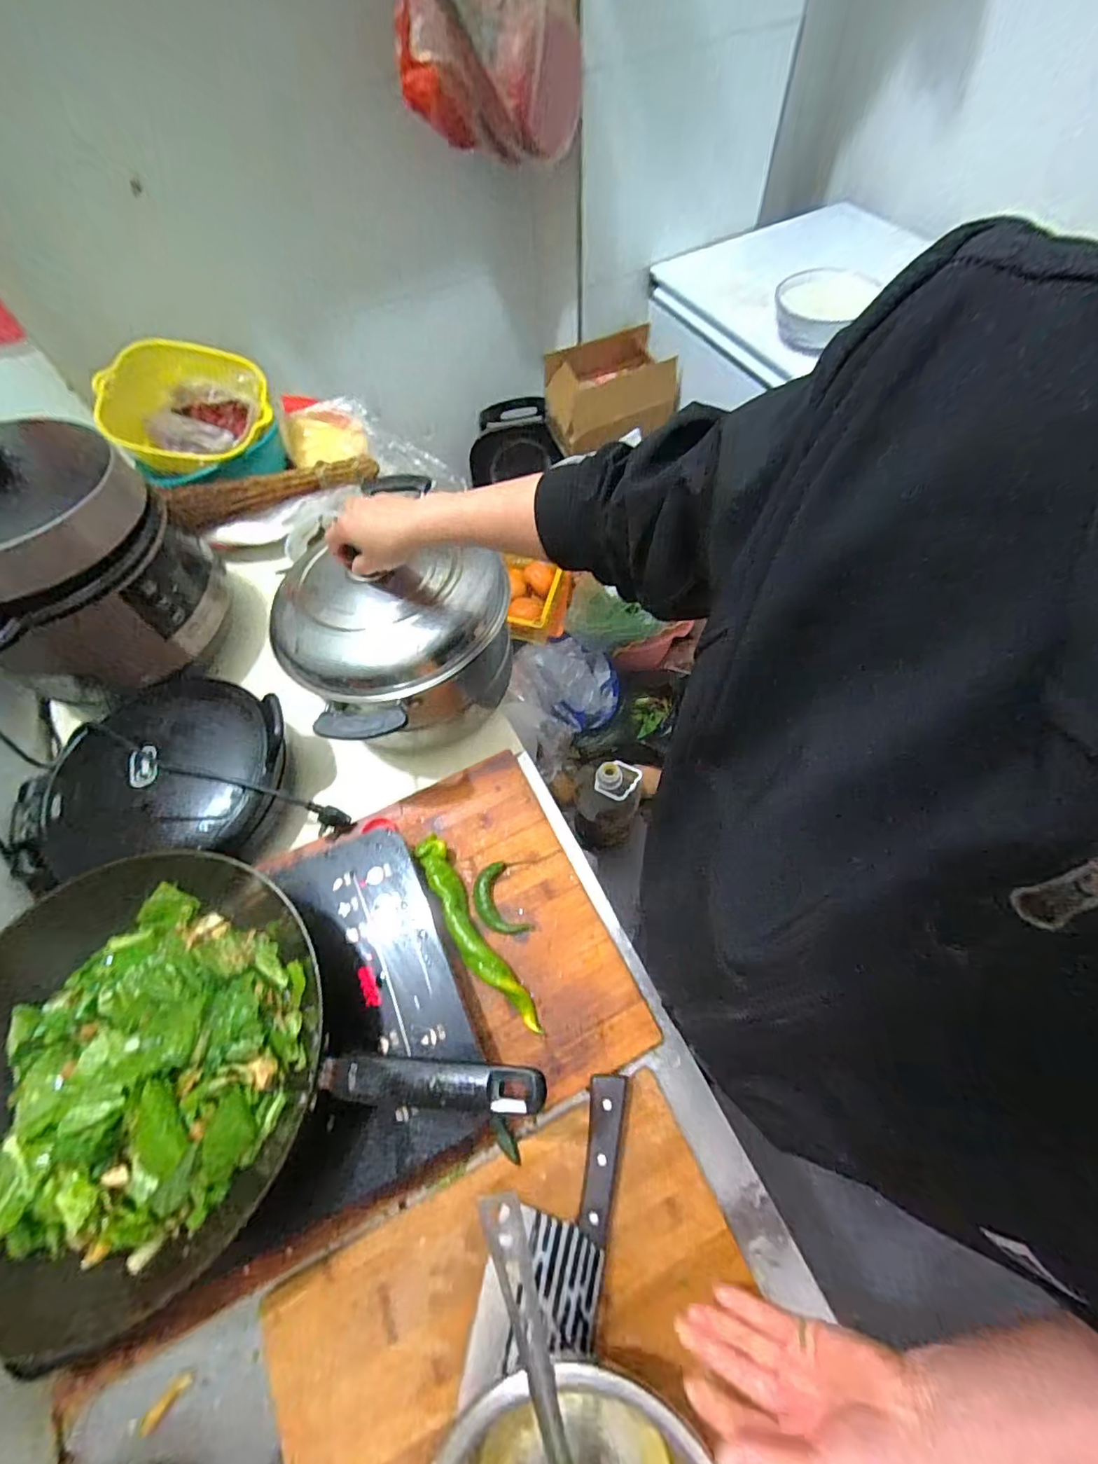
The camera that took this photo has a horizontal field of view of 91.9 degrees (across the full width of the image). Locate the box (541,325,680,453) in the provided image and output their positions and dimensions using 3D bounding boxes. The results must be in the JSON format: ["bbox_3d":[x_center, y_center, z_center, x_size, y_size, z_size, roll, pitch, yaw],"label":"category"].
[{"bbox_3d":[0.140,-0.832,1.283,0.294,0.148,0.226,-21,62,-7],"label":"box"}]

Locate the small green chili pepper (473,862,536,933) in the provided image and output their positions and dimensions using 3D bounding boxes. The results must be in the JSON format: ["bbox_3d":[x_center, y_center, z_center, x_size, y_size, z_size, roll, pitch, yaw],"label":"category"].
[{"bbox_3d":[-0.057,0.187,0.586,0.049,0.020,0.081,-23,63,-9],"label":"small green chili pepper"}]

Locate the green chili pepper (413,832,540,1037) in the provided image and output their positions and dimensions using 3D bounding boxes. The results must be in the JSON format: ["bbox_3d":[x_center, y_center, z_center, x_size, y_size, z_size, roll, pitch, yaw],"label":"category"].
[{"bbox_3d":[-0.082,0.212,0.566,0.037,0.036,0.223,-30,64,-12],"label":"green chili pepper"}]

